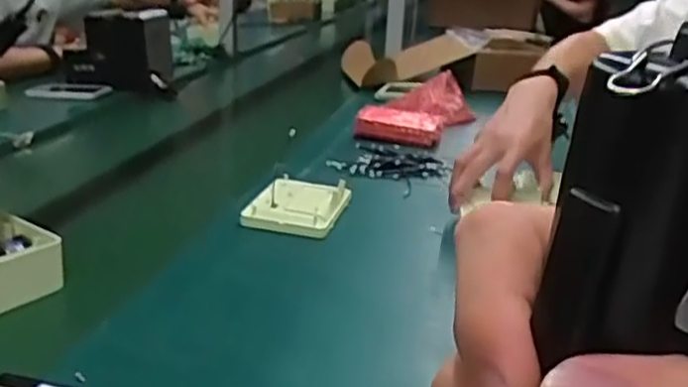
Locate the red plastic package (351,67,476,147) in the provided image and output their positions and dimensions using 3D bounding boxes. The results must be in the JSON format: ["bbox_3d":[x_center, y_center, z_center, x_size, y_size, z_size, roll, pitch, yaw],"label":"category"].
[{"bbox_3d":[0.126,-0.148,1.208,0.142,0.087,0.257,13,22,20],"label":"red plastic package"}]

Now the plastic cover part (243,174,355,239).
[{"bbox_3d":[-0.052,0.010,0.816,0.100,0.024,0.136,9,21,10],"label":"plastic cover part"}]

